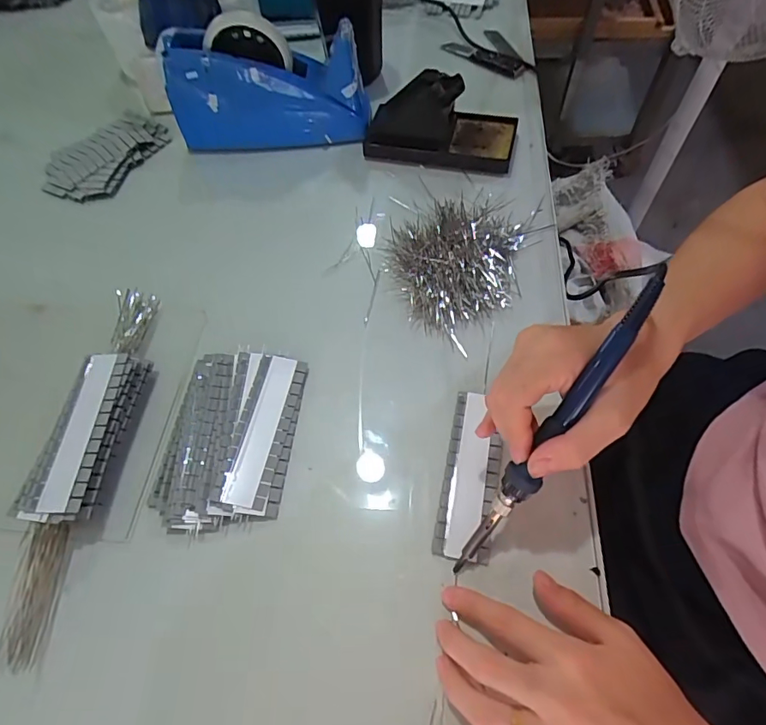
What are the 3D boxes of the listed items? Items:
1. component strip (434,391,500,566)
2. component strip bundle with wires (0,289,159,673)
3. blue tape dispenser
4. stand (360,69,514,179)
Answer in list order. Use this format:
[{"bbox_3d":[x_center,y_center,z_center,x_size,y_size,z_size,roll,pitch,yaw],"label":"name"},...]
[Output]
[{"bbox_3d":[0.066,0.081,0.367,0.038,0.008,0.125,9,61,11],"label":"component strip"},{"bbox_3d":[-0.230,0.066,0.374,0.048,0.028,0.280,4,60,5],"label":"component strip bundle with wires"},{"bbox_3d":[-0.125,-0.302,0.538,0.211,0.117,0.069,-7,60,-1],"label":"blue tape dispenser"},{"bbox_3d":[0.063,-0.264,0.526,0.161,0.072,0.075,9,61,8],"label":"stand"}]

